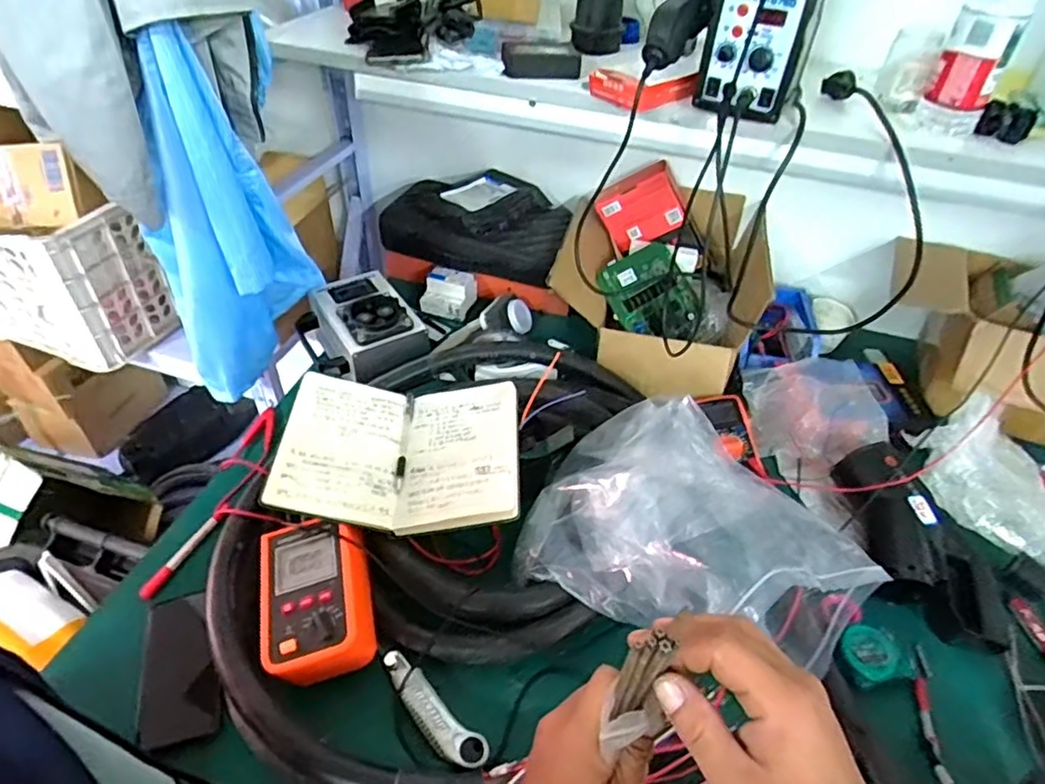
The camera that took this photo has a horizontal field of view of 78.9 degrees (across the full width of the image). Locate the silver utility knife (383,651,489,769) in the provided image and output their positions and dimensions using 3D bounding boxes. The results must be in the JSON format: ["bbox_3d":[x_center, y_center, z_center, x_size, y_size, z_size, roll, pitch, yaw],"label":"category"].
[{"bbox_3d":[-0.094,0.319,0.639,0.143,0.014,0.037,34,51,28],"label":"silver utility knife"}]

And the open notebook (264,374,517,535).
[{"bbox_3d":[-0.143,0.067,0.768,0.272,0.043,0.211,1,43,-3],"label":"open notebook"}]

